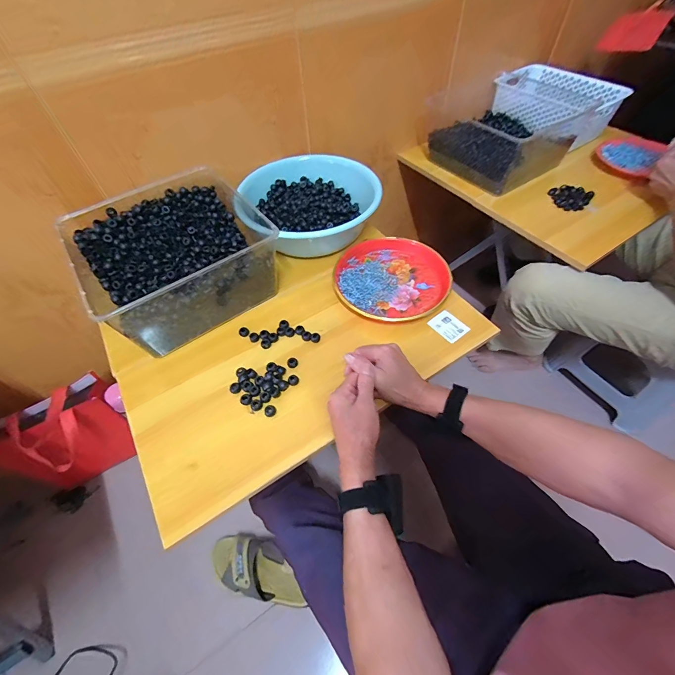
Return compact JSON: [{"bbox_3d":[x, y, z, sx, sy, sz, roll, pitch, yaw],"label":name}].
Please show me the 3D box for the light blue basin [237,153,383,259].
[{"bbox_3d":[-0.045,-0.303,0.731,0.246,0.096,0.244,-1,54,2],"label":"light blue basin"}]

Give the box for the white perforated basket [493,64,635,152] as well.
[{"bbox_3d":[0.607,-0.662,0.936,0.216,0.099,0.316,-28,58,-16],"label":"white perforated basket"}]

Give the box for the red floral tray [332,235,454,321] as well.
[{"bbox_3d":[0.099,-0.116,0.648,0.219,0.039,0.211,40,66,20],"label":"red floral tray"}]

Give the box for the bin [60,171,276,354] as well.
[{"bbox_3d":[-0.302,-0.151,0.628,0.303,0.134,0.298,-34,60,-20],"label":"bin"}]

